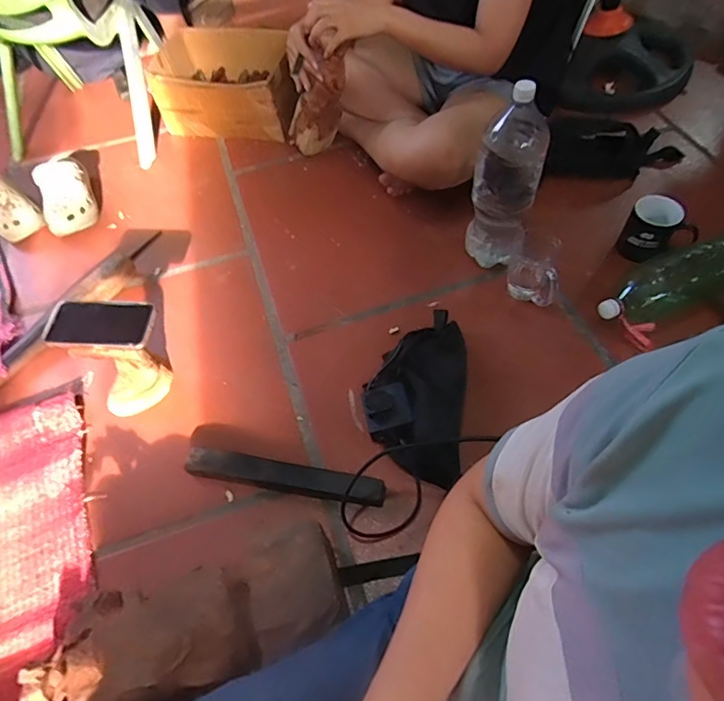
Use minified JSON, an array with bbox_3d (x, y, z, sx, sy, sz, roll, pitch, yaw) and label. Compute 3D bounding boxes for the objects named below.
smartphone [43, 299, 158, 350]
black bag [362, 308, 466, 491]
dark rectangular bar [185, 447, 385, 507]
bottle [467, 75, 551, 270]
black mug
[{"bbox_3d":[-0.378,-0.038,0.698,0.148,0.012,0.078,3,57,6],"label":"smartphone"},{"bbox_3d":[0.085,0.064,0.790,0.158,0.071,0.282,4,58,5],"label":"black bag"},{"bbox_3d":[-0.118,0.188,0.727,0.301,0.032,0.042,8,58,6],"label":"dark rectangular bar"},{"bbox_3d":[0.245,-0.281,0.827,0.105,0.315,0.102,19,61,16],"label":"bottle"},{"bbox_3d":[0.531,-0.212,0.873,0.111,0.090,0.080,36,67,24],"label":"black mug"}]

